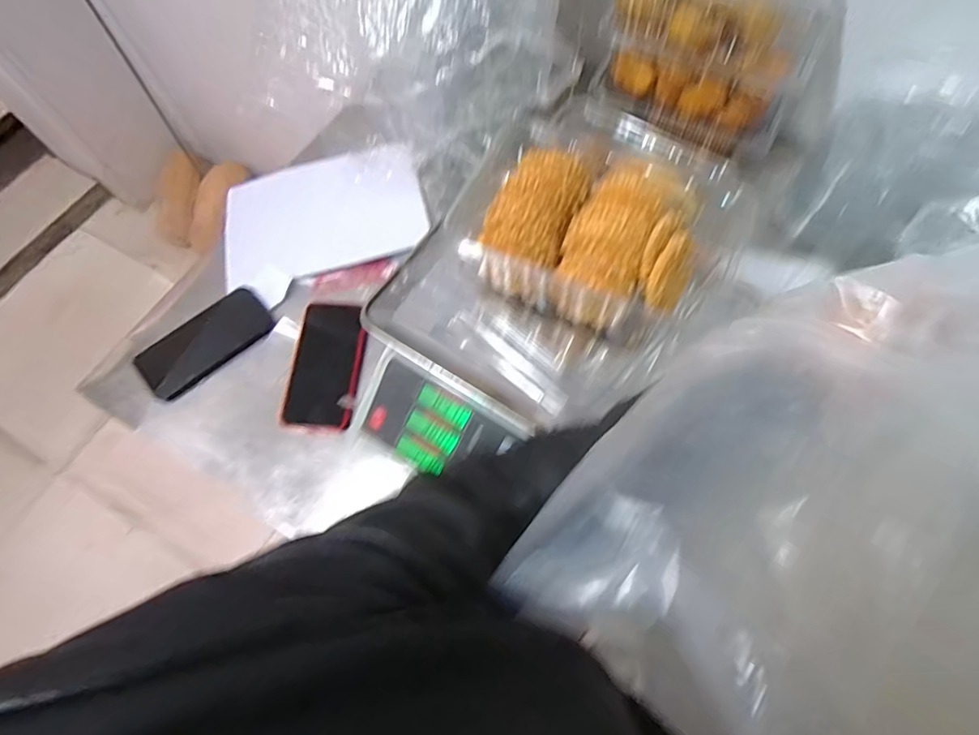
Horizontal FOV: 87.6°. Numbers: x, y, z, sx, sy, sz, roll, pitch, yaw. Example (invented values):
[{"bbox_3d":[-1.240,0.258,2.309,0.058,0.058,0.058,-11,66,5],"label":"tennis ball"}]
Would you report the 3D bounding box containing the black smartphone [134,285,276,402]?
[{"bbox_3d":[-0.349,-0.031,0.630,0.163,0.015,0.081,-41,72,-14],"label":"black smartphone"}]

